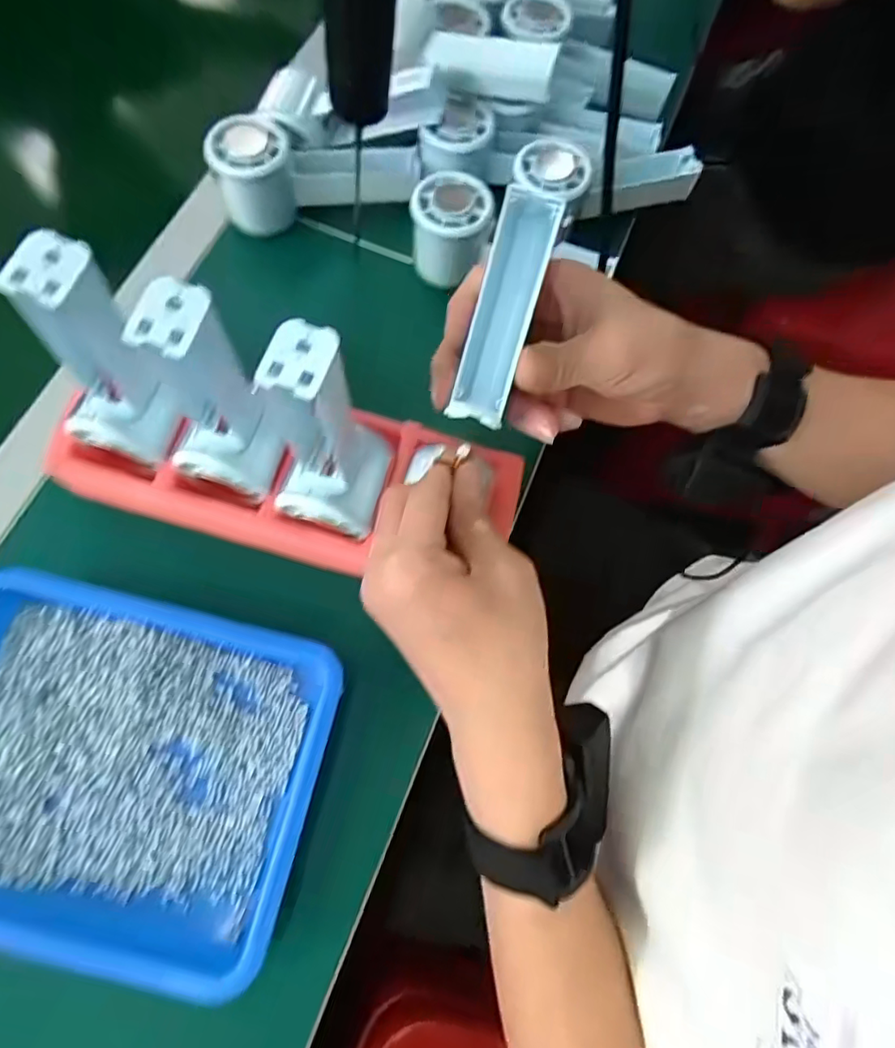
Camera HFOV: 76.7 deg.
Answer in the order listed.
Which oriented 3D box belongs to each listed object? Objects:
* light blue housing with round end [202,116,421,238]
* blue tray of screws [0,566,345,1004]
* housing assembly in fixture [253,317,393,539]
[{"bbox_3d":[-0.098,-0.273,0.432,0.151,0.053,0.055,-13,72,-6],"label":"light blue housing with round end"},{"bbox_3d":[-0.186,0.129,0.310,0.219,0.033,0.171,14,71,3],"label":"blue tray of screws"},{"bbox_3d":[-0.059,-0.044,0.279,0.048,0.114,0.059,20,72,5],"label":"housing assembly in fixture"}]

